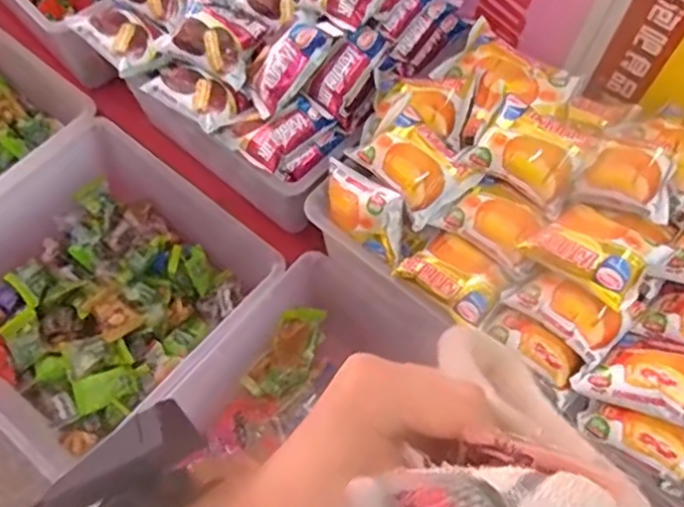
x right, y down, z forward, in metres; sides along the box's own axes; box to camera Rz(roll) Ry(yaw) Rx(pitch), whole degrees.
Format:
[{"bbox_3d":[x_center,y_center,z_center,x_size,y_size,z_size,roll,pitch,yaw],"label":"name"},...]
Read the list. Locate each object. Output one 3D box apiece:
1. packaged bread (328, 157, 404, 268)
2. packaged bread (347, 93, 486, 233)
[{"bbox_3d":[0.018,-0.042,0.570,0.042,0.044,0.102,-39,72,-18],"label":"packaged bread"},{"bbox_3d":[0.062,-0.080,0.564,0.067,0.035,0.099,-37,72,-17],"label":"packaged bread"}]

